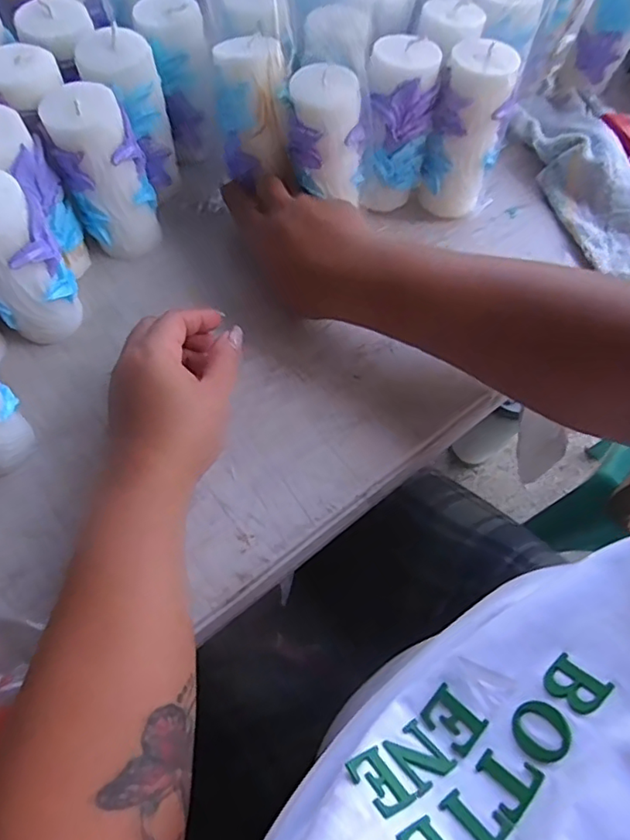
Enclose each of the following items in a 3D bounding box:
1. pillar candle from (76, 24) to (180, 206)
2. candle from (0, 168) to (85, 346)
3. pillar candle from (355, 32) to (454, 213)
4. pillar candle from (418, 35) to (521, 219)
[{"bbox_3d":[-0.126,-0.214,0.405,0.044,0.108,0.043,1,66,-3],"label":"pillar candle"},{"bbox_3d":[-0.182,-0.094,0.345,0.052,0.111,0.043,-34,73,-17],"label":"candle"},{"bbox_3d":[0.060,-0.208,0.411,0.054,0.107,0.054,13,66,2],"label":"pillar candle"},{"bbox_3d":[0.108,-0.202,0.402,0.052,0.109,0.050,21,67,5],"label":"pillar candle"}]

